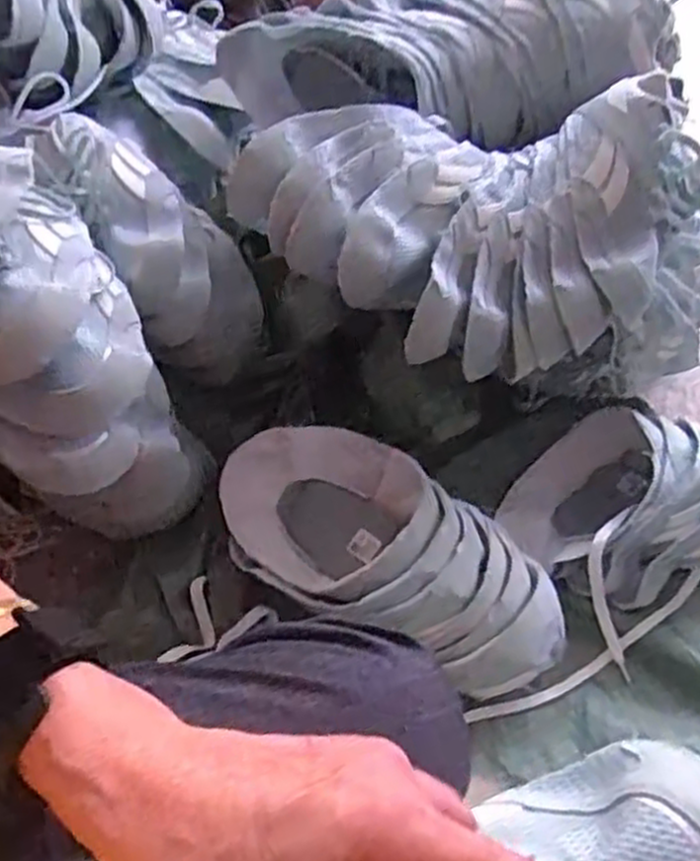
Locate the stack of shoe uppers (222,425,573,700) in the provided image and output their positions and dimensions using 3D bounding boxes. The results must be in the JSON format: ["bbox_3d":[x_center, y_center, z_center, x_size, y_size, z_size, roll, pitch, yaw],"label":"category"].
[{"bbox_3d":[0.032,0.103,0.734,0.361,0.094,0.166,25,58,14],"label":"stack of shoe uppers"}]

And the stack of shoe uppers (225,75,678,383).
[{"bbox_3d":[0.094,-0.180,0.694,0.380,0.143,0.210,-4,56,-5],"label":"stack of shoe uppers"}]

